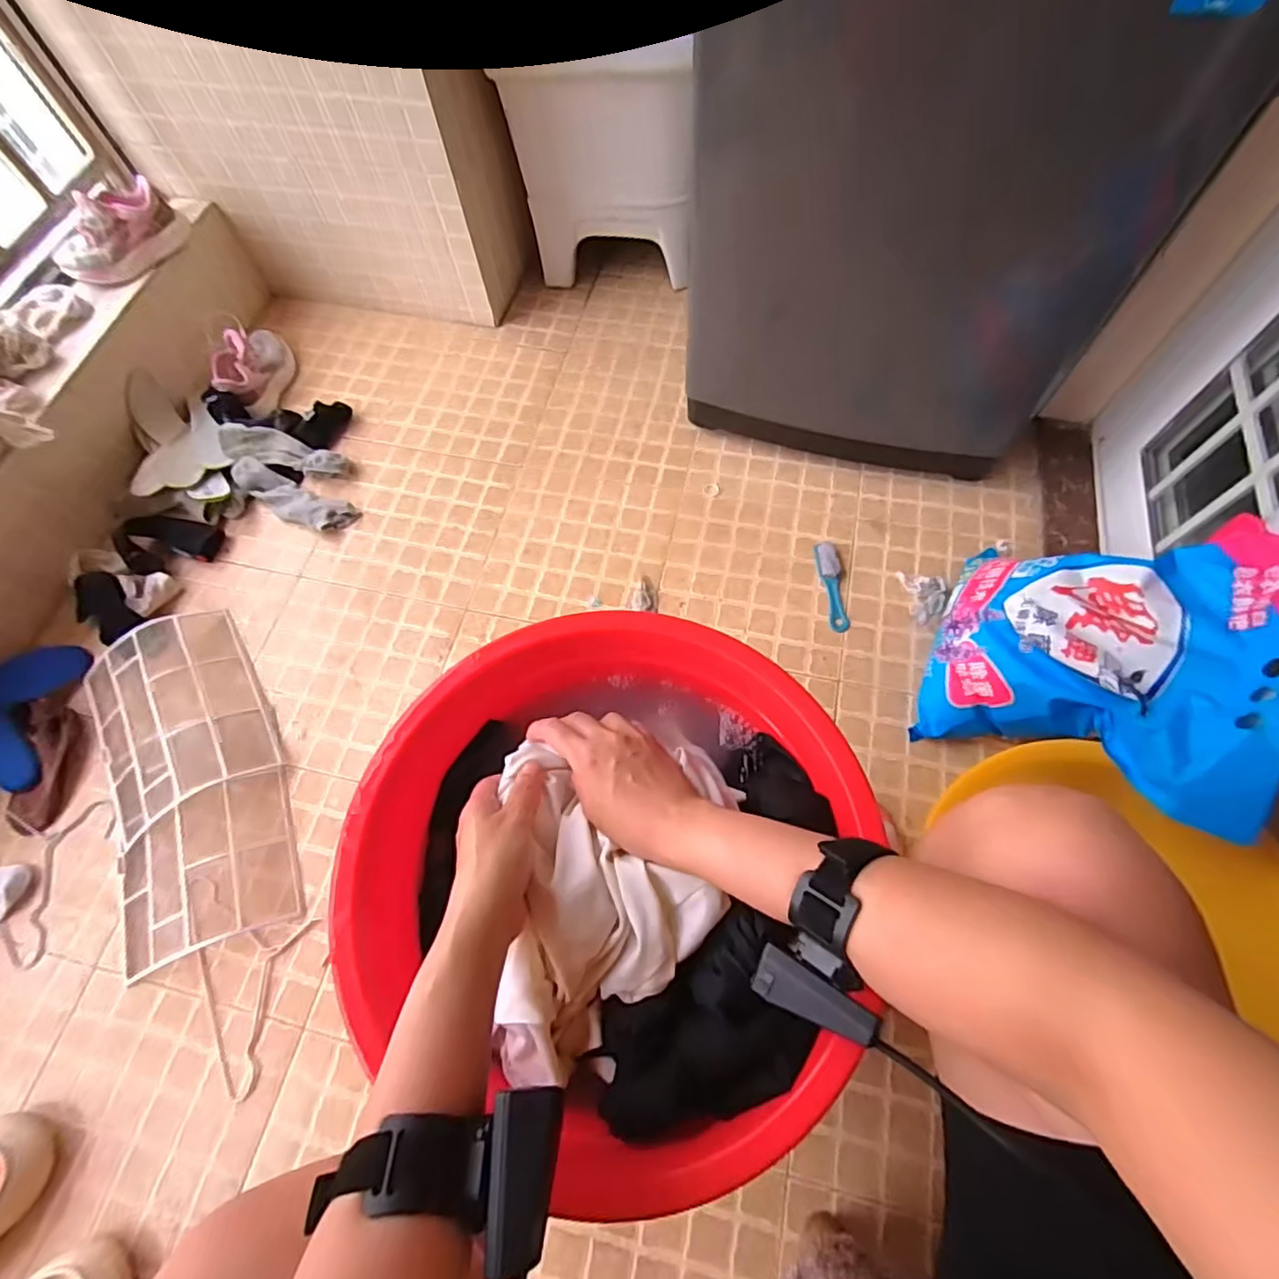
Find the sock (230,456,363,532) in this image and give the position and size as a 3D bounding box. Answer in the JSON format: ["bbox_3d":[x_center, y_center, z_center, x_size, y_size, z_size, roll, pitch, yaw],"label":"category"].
[{"bbox_3d":[-0.617,-0.251,1.086,0.232,0.052,0.067,21,68,11],"label":"sock"}]

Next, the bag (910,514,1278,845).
[{"bbox_3d":[0.538,0.023,0.740,0.274,0.277,0.335,21,68,11],"label":"bag"}]

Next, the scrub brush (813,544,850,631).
[{"bbox_3d":[0.310,-0.086,0.984,0.037,0.016,0.156,-2,66,1],"label":"scrub brush"}]

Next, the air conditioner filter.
[{"bbox_3d":[-0.655,0.189,0.891,0.229,0.062,0.493,-22,67,-8],"label":"air conditioner filter"}]

